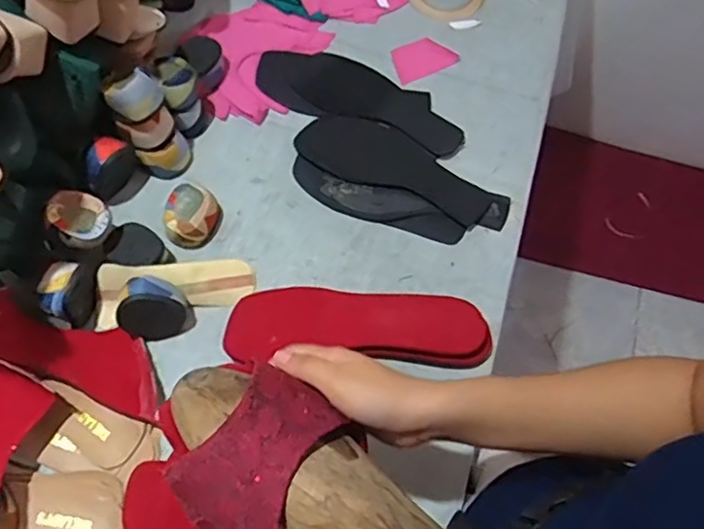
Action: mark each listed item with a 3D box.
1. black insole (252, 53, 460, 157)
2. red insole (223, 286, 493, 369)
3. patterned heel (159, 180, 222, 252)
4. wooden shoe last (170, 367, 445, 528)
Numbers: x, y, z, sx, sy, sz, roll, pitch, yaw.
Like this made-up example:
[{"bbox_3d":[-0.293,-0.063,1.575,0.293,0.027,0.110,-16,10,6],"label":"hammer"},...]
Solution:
[{"bbox_3d":[0.013,-0.197,0.732,0.248,0.011,0.093,21,65,6],"label":"black insole"},{"bbox_3d":[0.006,0.058,0.592,0.243,0.033,0.072,1,64,-3],"label":"red insole"},{"bbox_3d":[-0.164,-0.052,0.641,0.051,0.040,0.060,14,65,3],"label":"patterned heel"},{"bbox_3d":[-0.008,0.140,0.380,0.229,0.071,0.064,35,67,8],"label":"wooden shoe last"}]

